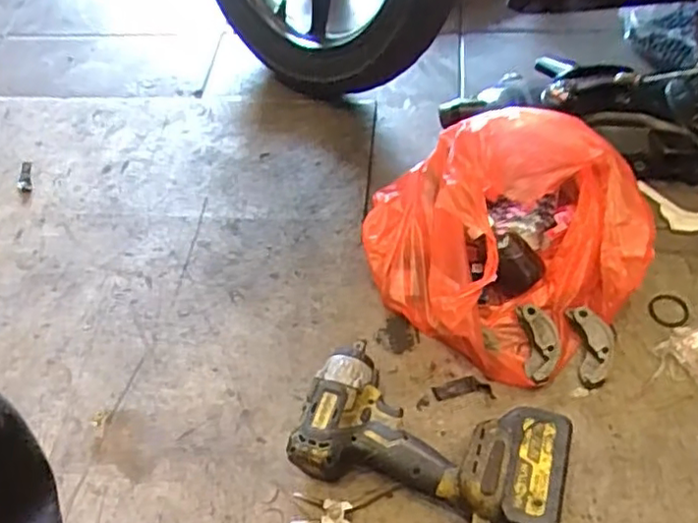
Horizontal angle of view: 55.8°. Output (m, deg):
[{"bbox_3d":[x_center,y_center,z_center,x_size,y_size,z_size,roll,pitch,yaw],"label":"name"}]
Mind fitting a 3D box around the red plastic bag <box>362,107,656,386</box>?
[{"bbox_3d":[0.176,-0.040,0.779,0.311,0.125,0.304,37,65,27],"label":"red plastic bag"}]

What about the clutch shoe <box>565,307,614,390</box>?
[{"bbox_3d":[0.269,0.094,0.722,0.042,0.021,0.088,-2,54,4],"label":"clutch shoe"}]

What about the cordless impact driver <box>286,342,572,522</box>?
[{"bbox_3d":[0.078,0.179,0.643,0.249,0.085,0.123,17,57,17],"label":"cordless impact driver"}]

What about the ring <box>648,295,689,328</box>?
[{"bbox_3d":[0.369,0.058,0.760,0.046,0.004,0.044,0,54,6],"label":"ring"}]

